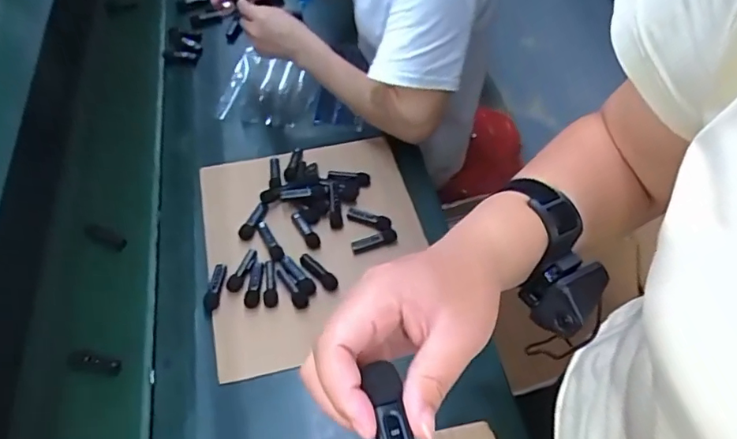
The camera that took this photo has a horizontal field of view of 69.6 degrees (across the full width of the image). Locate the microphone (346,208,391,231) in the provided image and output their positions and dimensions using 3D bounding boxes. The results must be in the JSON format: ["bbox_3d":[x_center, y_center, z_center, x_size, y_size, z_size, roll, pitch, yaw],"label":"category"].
[{"bbox_3d":[0.000,0.000,0.751,0.064,0.017,0.018,16,55,15],"label":"microphone"}]

